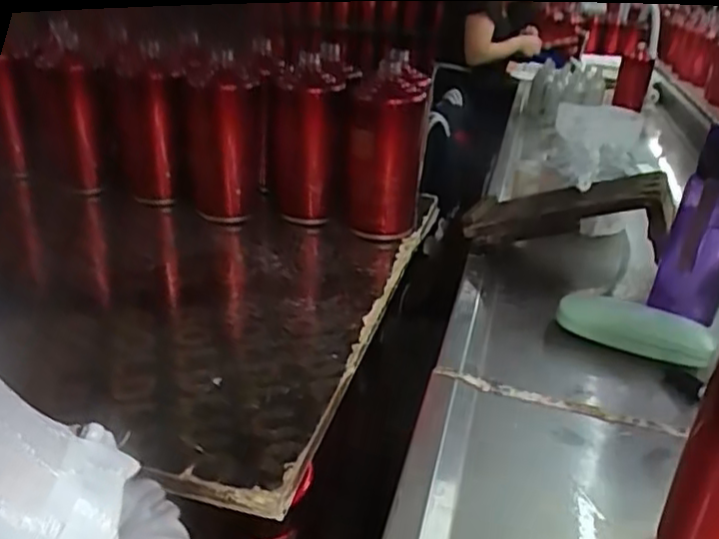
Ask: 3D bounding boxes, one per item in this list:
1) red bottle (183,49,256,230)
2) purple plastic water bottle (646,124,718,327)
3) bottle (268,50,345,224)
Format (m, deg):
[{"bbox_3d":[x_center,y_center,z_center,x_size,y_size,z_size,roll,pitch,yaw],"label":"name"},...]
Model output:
[{"bbox_3d":[-0.169,-0.151,0.777,0.075,0.200,0.068,-5,25,-14],"label":"red bottle"},{"bbox_3d":[0.376,-0.043,0.699,0.079,0.211,0.075,20,30,31],"label":"purple plastic water bottle"},{"bbox_3d":[-0.070,-0.159,0.805,0.081,0.183,0.085,-1,25,-5],"label":"bottle"}]

